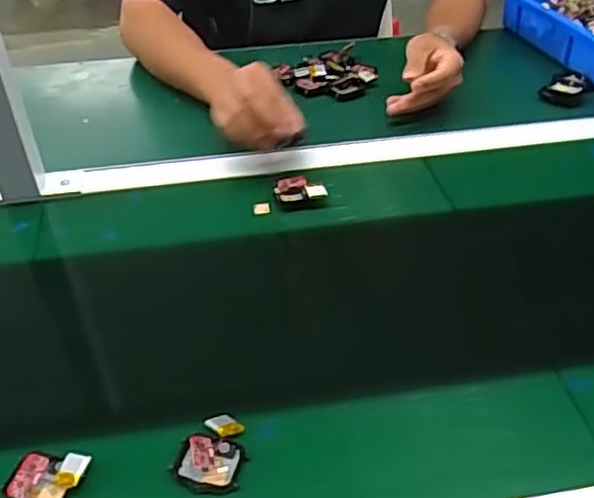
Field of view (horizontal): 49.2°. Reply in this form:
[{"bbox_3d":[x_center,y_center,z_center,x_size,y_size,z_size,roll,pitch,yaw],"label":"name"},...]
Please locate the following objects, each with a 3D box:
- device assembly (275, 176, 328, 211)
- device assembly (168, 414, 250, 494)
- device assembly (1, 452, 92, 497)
[{"bbox_3d":[0.004,-0.059,0.671,0.050,0.016,0.035,-5,42,-4],"label":"device assembly"},{"bbox_3d":[-0.057,0.136,0.442,0.046,0.015,0.055,10,43,13],"label":"device assembly"},{"bbox_3d":[-0.165,0.152,0.427,0.051,0.014,0.038,5,42,7],"label":"device assembly"}]

